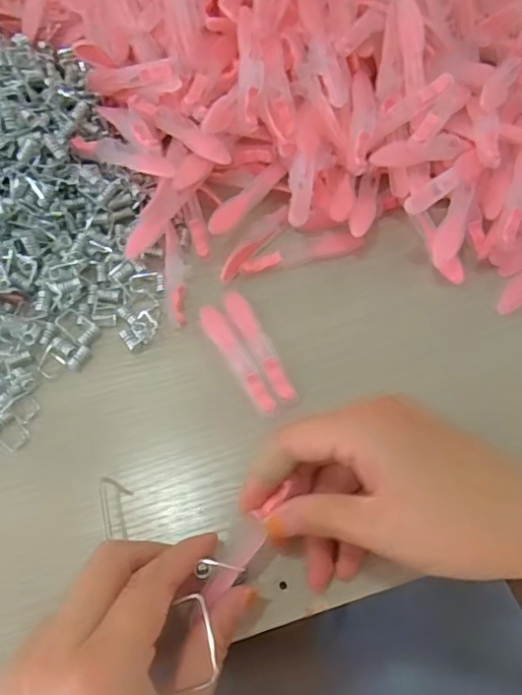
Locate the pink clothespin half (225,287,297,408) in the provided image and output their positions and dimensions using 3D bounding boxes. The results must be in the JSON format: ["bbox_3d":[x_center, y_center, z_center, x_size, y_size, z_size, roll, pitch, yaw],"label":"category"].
[{"bbox_3d":[-0.001,-0.001,0.313,0.013,0.004,0.077,-24,68,-11],"label":"pink clothespin half"}]

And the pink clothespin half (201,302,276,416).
[{"bbox_3d":[-0.013,0.006,0.312,0.013,0.004,0.075,-28,68,-13],"label":"pink clothespin half"}]

